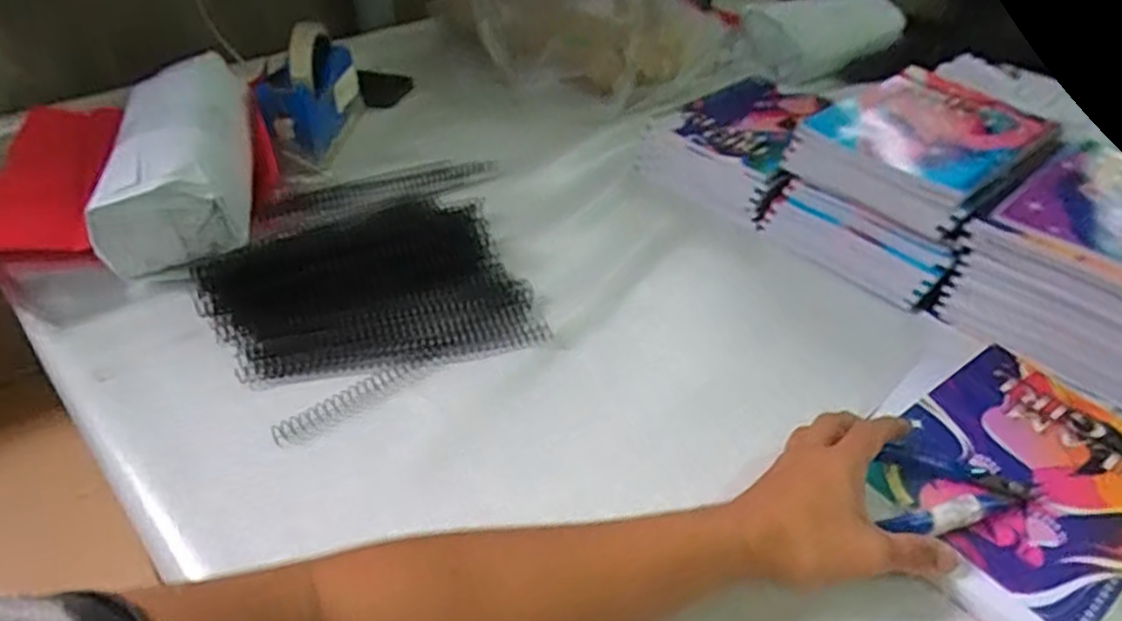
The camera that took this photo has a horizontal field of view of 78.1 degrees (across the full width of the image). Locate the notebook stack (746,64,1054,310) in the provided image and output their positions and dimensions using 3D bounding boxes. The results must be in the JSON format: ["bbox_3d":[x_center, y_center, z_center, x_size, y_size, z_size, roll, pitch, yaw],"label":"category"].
[{"bbox_3d":[0.318,-0.123,0.639,0.173,0.110,0.194,32,49,31],"label":"notebook stack"}]

